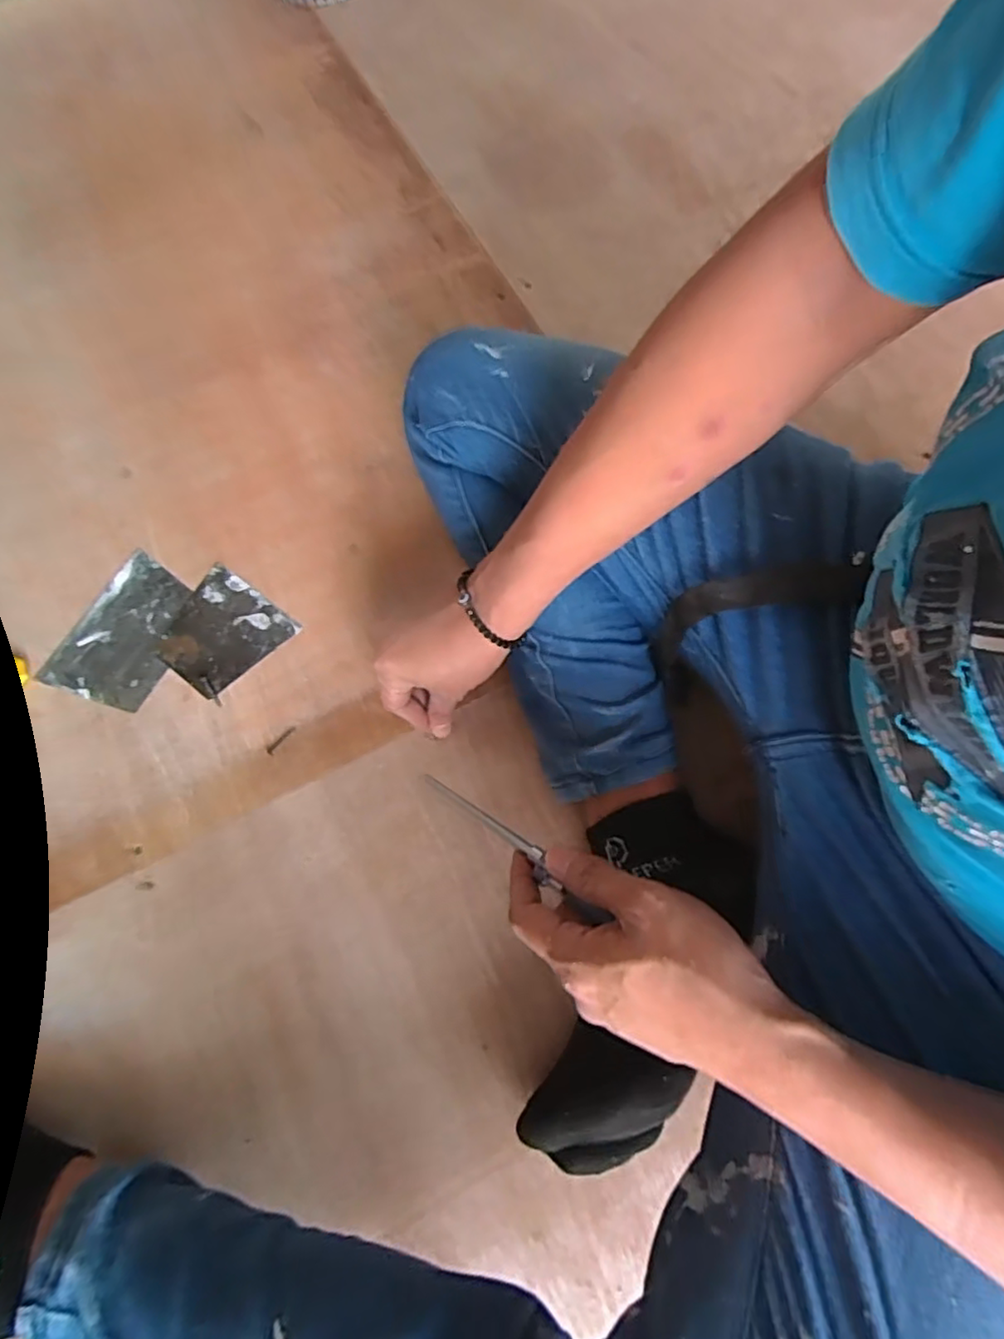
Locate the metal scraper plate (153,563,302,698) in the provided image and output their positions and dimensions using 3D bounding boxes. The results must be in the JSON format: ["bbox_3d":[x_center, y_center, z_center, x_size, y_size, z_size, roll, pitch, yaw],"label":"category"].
[{"bbox_3d":[-0.250,-0.033,0.562,0.100,0.004,0.096,36,75,12],"label":"metal scraper plate"}]

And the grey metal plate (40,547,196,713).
[{"bbox_3d":[-0.330,-0.035,0.563,0.094,0.004,0.133,22,72,8],"label":"grey metal plate"}]

